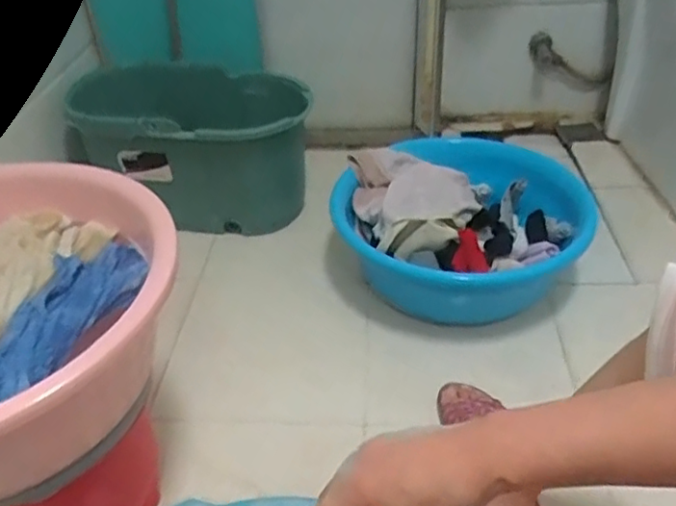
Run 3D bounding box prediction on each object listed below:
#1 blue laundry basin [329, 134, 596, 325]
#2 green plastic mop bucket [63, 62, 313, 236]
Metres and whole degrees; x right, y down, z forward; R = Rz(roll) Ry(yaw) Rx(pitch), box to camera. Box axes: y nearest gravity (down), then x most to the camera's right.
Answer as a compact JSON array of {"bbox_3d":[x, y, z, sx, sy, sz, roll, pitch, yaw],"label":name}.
[{"bbox_3d":[0.182,-0.037,1.017,0.369,0.155,0.360,-3,38,2],"label":"blue laundry basin"},{"bbox_3d":[-0.271,-0.178,1.180,0.425,0.272,0.178,0,38,4],"label":"green plastic mop bucket"}]

